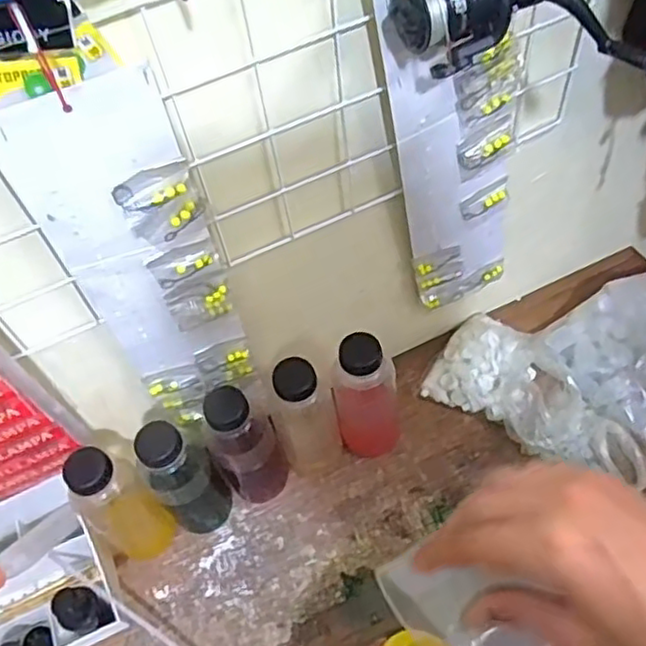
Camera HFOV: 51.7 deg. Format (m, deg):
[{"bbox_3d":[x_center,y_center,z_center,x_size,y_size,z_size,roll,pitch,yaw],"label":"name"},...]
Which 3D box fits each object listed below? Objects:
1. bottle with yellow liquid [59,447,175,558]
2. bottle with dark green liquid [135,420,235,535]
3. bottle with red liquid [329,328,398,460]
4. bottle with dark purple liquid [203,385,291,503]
[{"bbox_3d":[-0.197,0.184,0.658,0.062,0.191,0.055,26,63,22],"label":"bottle with yellow liquid"},{"bbox_3d":[-0.137,0.161,0.674,0.062,0.204,0.053,-34,59,-15],"label":"bottle with dark green liquid"},{"bbox_3d":[0.046,0.072,0.693,0.069,0.180,0.064,-3,56,5],"label":"bottle with red liquid"},{"bbox_3d":[-0.071,0.132,0.678,0.067,0.189,0.056,12,59,14],"label":"bottle with dark purple liquid"}]

